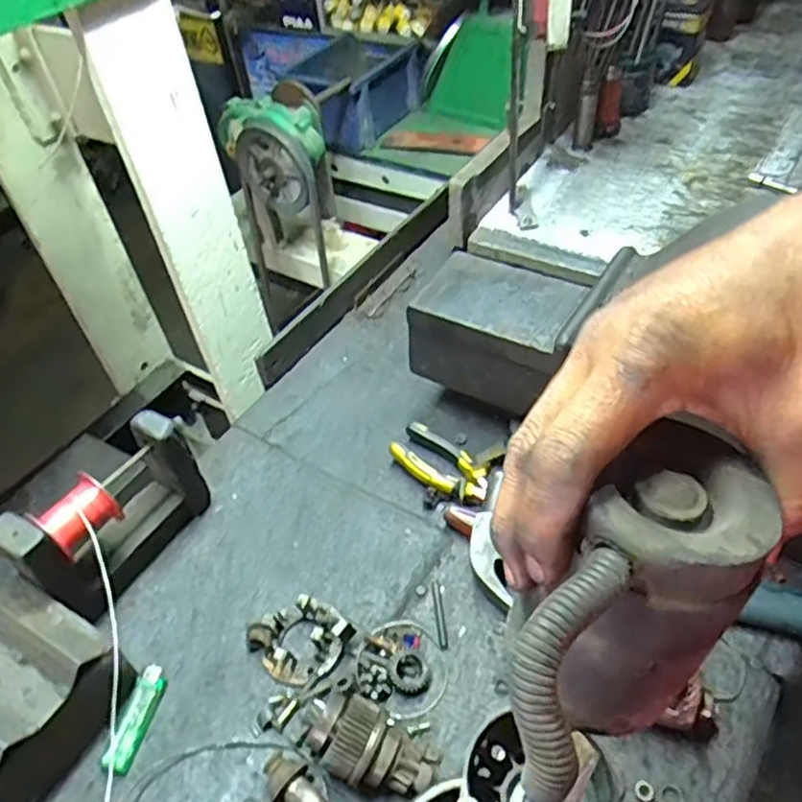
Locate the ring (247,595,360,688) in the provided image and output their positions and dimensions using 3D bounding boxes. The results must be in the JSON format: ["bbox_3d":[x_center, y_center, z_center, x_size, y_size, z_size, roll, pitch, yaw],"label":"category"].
[{"bbox_3d":[-0.085,0.194,0.567,0.071,0.033,0.071,29,56,30],"label":"ring"}]

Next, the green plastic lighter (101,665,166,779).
[{"bbox_3d":[-0.213,0.253,0.543,0.021,0.012,0.081,5,47,12],"label":"green plastic lighter"}]

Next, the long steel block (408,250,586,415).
[{"bbox_3d":[0.097,-0.066,0.677,0.160,0.100,0.099,22,53,25],"label":"long steel block"}]

